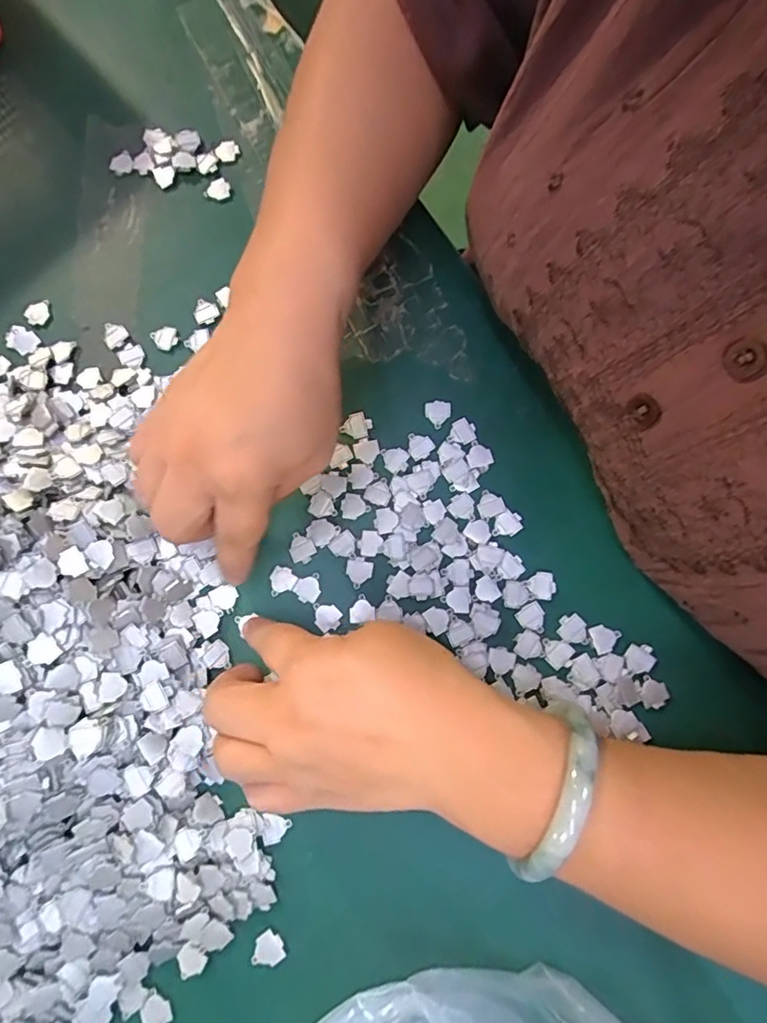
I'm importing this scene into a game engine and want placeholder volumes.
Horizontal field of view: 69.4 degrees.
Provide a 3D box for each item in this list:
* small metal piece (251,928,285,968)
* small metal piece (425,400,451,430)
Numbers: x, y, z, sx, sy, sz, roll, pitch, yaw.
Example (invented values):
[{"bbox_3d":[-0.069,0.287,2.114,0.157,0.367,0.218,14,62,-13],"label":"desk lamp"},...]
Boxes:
[{"bbox_3d":[-0.055,0.209,0.262,0.017,0.004,0.014,-34,79,-6],"label":"small metal piece"},{"bbox_3d":[0.031,-0.055,0.311,0.014,0.004,0.016,4,78,2],"label":"small metal piece"}]

